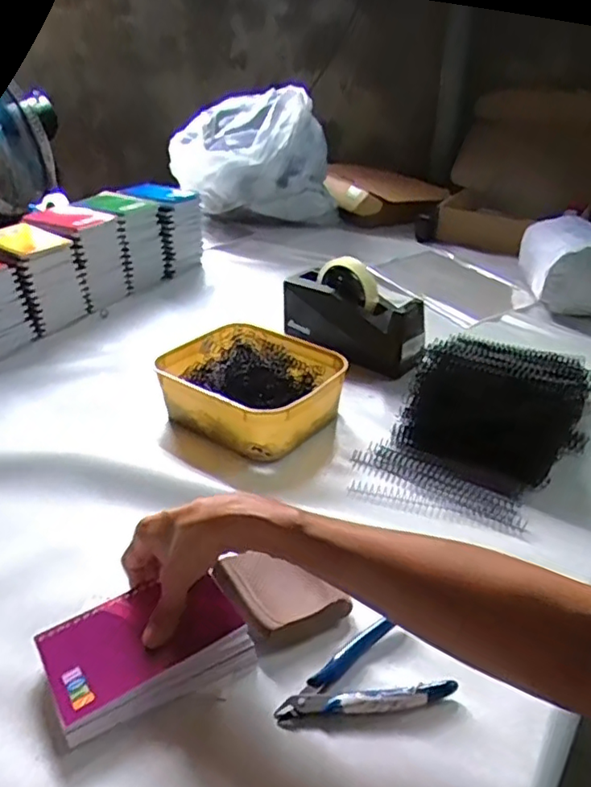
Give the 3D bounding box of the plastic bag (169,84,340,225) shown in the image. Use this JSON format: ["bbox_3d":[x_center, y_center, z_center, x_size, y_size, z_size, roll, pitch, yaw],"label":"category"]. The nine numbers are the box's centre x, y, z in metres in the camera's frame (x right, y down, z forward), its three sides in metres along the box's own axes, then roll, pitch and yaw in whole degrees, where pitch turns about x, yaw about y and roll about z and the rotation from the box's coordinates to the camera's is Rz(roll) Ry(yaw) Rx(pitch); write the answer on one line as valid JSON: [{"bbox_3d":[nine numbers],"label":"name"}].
[{"bbox_3d":[-0.112,-0.516,1.325,0.258,0.268,0.330,-24,37,-33],"label":"plastic bag"}]

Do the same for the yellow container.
[{"bbox_3d":[-0.053,-0.009,0.680,0.201,0.065,0.159,23,38,35],"label":"yellow container"}]

